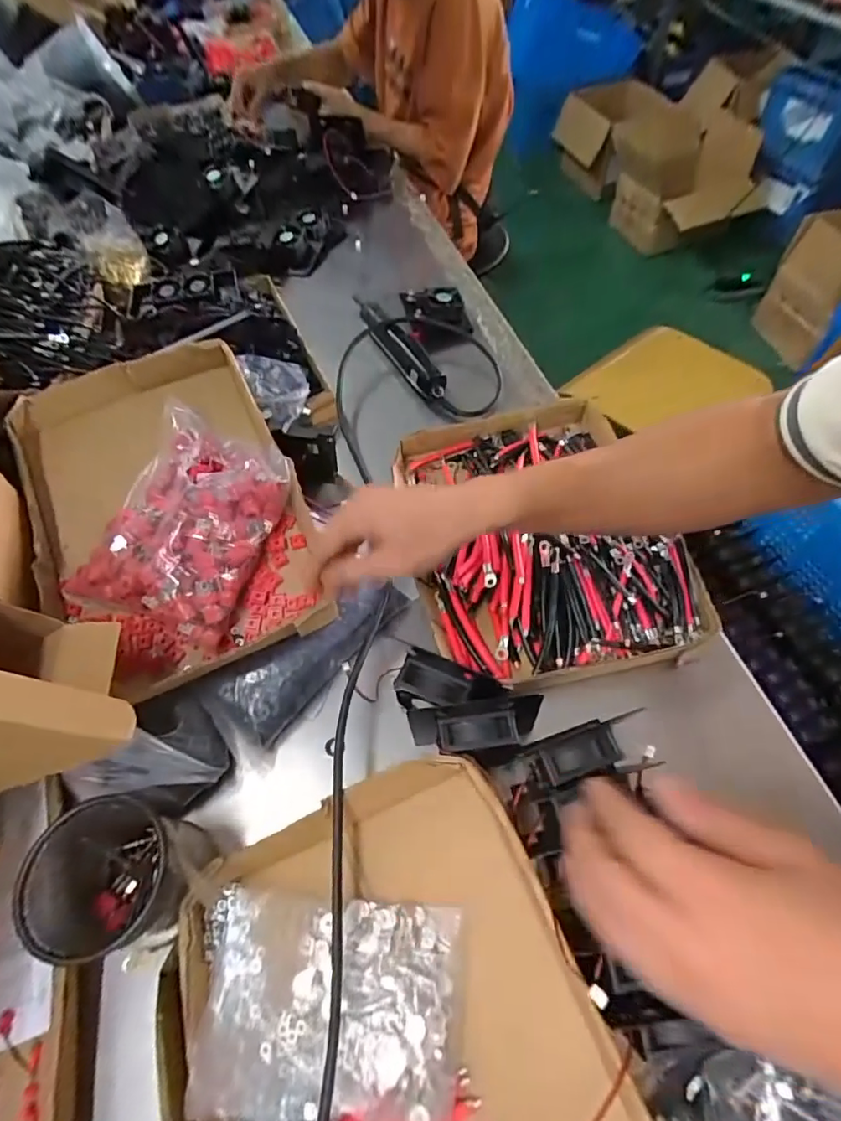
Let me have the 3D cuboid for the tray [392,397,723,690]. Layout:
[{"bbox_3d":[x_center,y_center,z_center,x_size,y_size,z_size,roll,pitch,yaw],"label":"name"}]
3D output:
[{"bbox_3d":[0.110,-0.033,0.535,0.248,0.050,0.317,-11,57,-4],"label":"tray"}]

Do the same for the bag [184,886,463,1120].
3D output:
[{"bbox_3d":[-0.056,0.276,0.334,0.153,0.030,0.112,3,58,5],"label":"bag"}]

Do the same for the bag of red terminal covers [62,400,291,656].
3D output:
[{"bbox_3d":[-0.205,-0.031,0.487,0.145,0.077,0.192,18,60,14],"label":"bag of red terminal covers"}]

